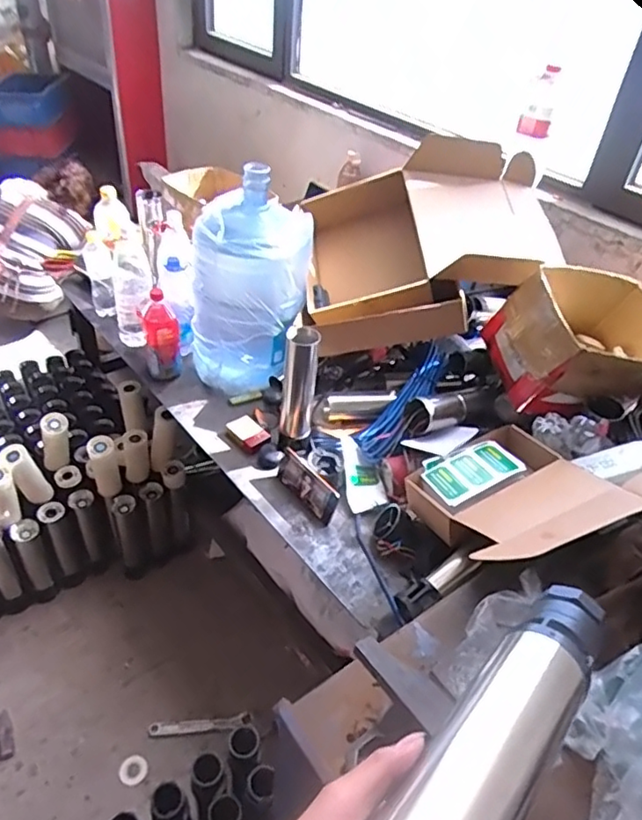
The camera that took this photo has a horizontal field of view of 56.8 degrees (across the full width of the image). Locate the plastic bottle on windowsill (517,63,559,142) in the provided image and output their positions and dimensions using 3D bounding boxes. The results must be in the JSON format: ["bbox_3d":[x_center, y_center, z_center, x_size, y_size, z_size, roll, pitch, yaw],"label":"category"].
[{"bbox_3d":[0.583,-0.813,1.571,0.084,0.158,0.061,19,43,14],"label":"plastic bottle on windowsill"}]

